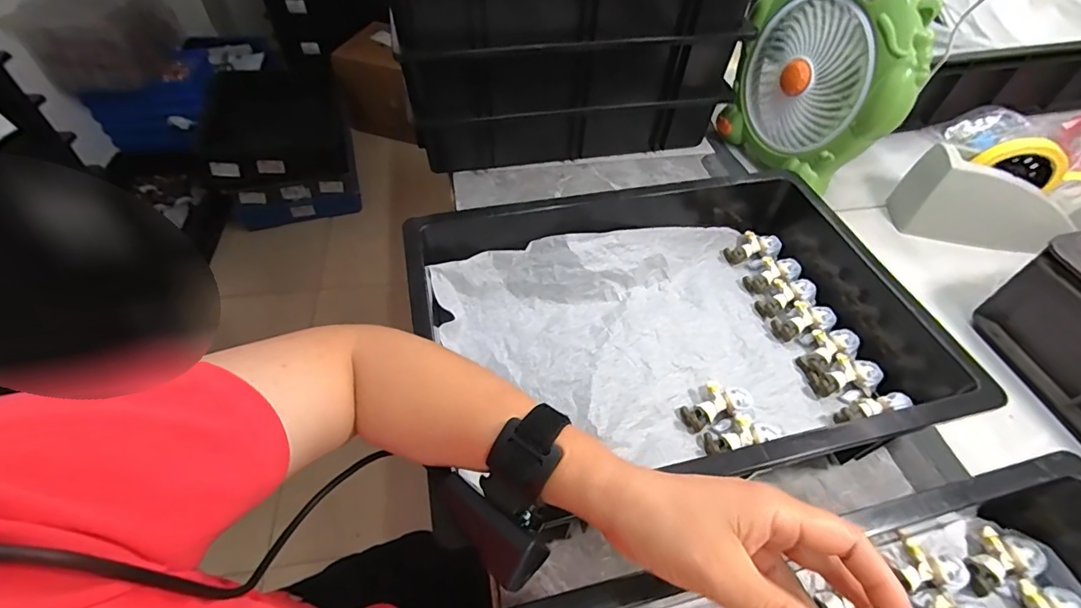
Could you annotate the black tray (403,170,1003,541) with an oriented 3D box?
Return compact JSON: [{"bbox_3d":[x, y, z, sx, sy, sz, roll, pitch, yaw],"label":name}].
[{"bbox_3d":[0.147,0.001,0.493,0.514,0.093,0.349,-13,53,-12],"label":"black tray"}]

